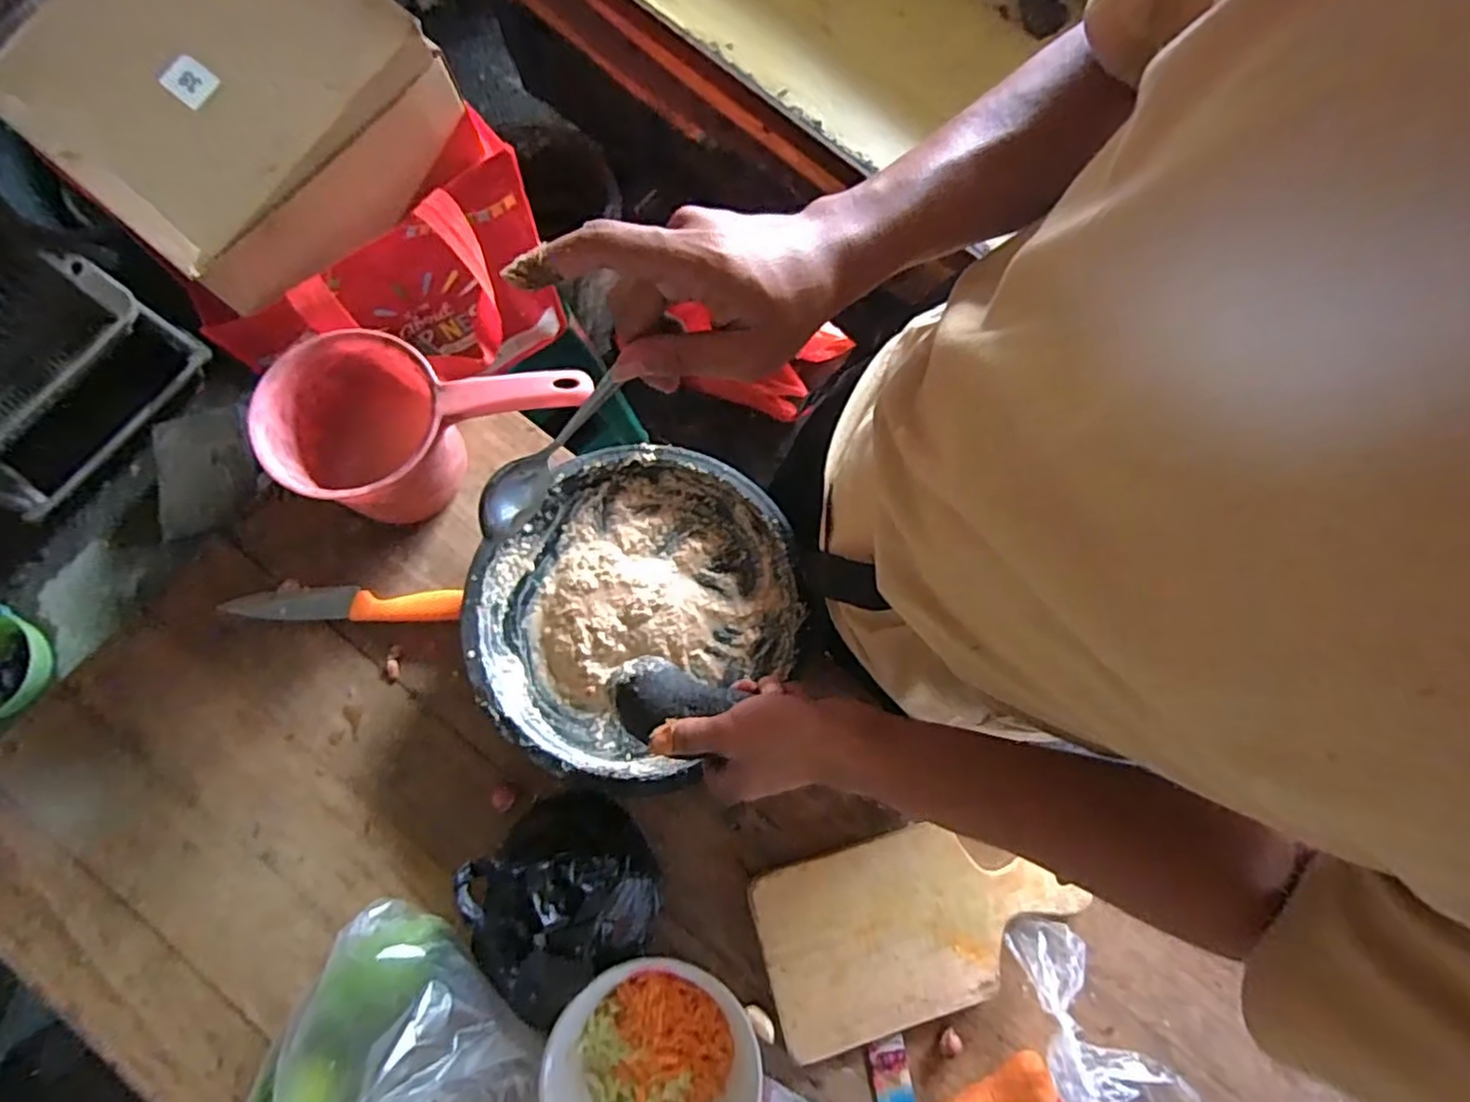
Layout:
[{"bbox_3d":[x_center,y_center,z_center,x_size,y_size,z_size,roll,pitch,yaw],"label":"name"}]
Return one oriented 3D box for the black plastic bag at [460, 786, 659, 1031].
[{"bbox_3d":[-0.134,0.267,0.519,0.135,0.089,0.144,-27,79,-8],"label":"black plastic bag"}]

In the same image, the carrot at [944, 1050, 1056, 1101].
[{"bbox_3d":[0.200,0.434,0.533,0.102,0.026,0.031,-25,79,-8],"label":"carrot"}]

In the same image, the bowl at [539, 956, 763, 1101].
[{"bbox_3d":[-0.061,0.393,0.515,0.153,0.053,0.149,1,77,-2],"label":"bowl"}]

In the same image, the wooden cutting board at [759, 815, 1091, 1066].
[{"bbox_3d":[0.151,0.308,0.569,0.258,0.021,0.139,-15,78,-6],"label":"wooden cutting board"}]

